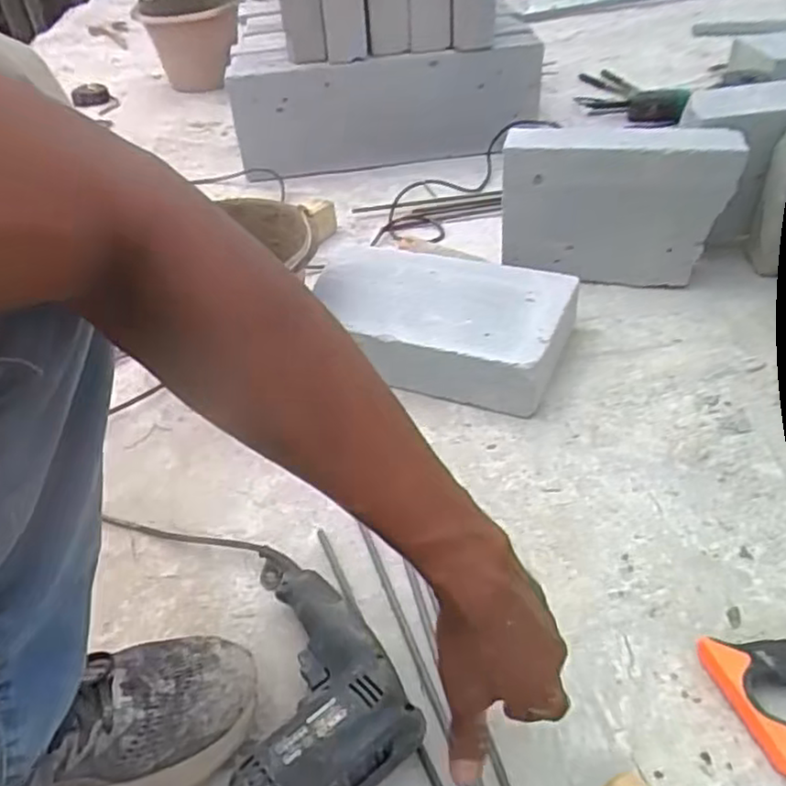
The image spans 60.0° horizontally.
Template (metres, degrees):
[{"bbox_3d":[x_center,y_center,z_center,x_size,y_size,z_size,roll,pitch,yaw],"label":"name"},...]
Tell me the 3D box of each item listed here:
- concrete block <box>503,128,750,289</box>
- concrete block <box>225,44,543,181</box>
[{"bbox_3d":[0.289,-0.246,0.915,0.273,0.194,0.076,4,43,10],"label":"concrete block"},{"bbox_3d":[-0.012,-0.544,1.299,0.576,0.188,0.122,-9,44,-4],"label":"concrete block"}]

